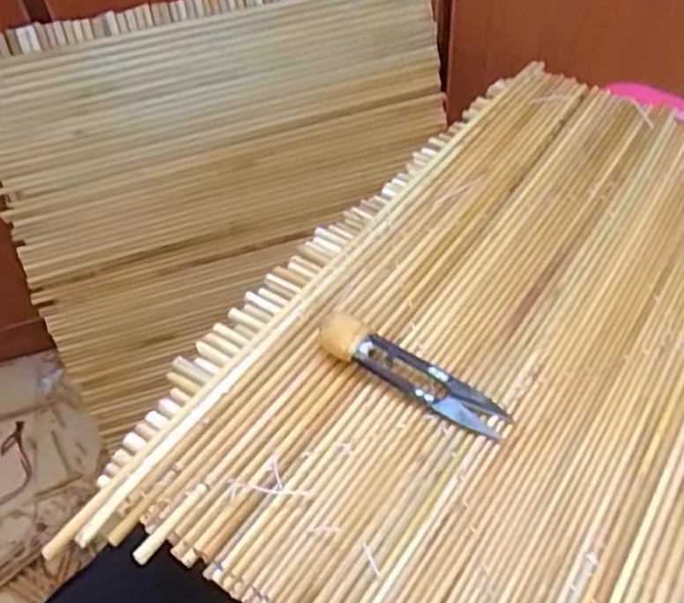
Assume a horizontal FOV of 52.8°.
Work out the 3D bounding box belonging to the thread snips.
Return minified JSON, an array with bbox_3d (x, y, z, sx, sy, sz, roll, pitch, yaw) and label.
[{"bbox_3d":[0.034,0.035,0.338,0.099,0.016,0.020,26,55,23],"label":"thread snips"}]

